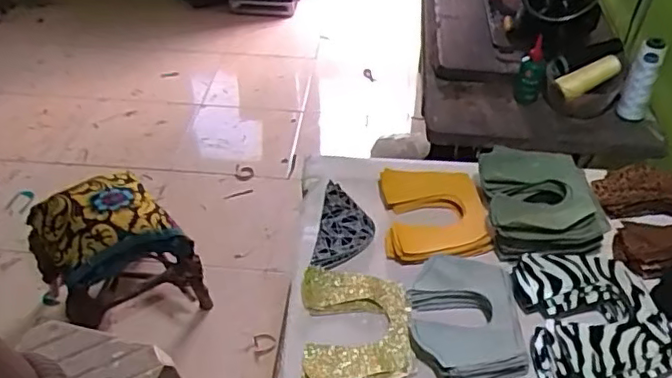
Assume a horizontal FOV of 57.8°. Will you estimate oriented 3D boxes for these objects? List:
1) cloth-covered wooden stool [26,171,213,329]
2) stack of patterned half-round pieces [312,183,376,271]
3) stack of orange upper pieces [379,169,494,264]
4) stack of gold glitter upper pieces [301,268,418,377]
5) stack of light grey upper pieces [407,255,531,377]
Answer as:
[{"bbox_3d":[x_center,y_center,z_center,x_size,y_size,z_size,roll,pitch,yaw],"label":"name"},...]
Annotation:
[{"bbox_3d":[-0.536,0.171,1.508,0.341,0.336,0.292,-22,47,-23],"label":"cloth-covered wooden stool"},{"bbox_3d":[0.014,0.053,0.822,0.072,0.017,0.148,6,42,6],"label":"stack of patterned half-round pieces"},{"bbox_3d":[0.136,0.034,0.835,0.137,0.022,0.165,-1,42,-2],"label":"stack of orange upper pieces"},{"bbox_3d":[0.024,0.157,0.711,0.123,0.010,0.159,-1,42,-2],"label":"stack of gold glitter upper pieces"},{"bbox_3d":[0.147,0.143,0.701,0.123,0.031,0.166,-1,42,-2],"label":"stack of light grey upper pieces"}]

